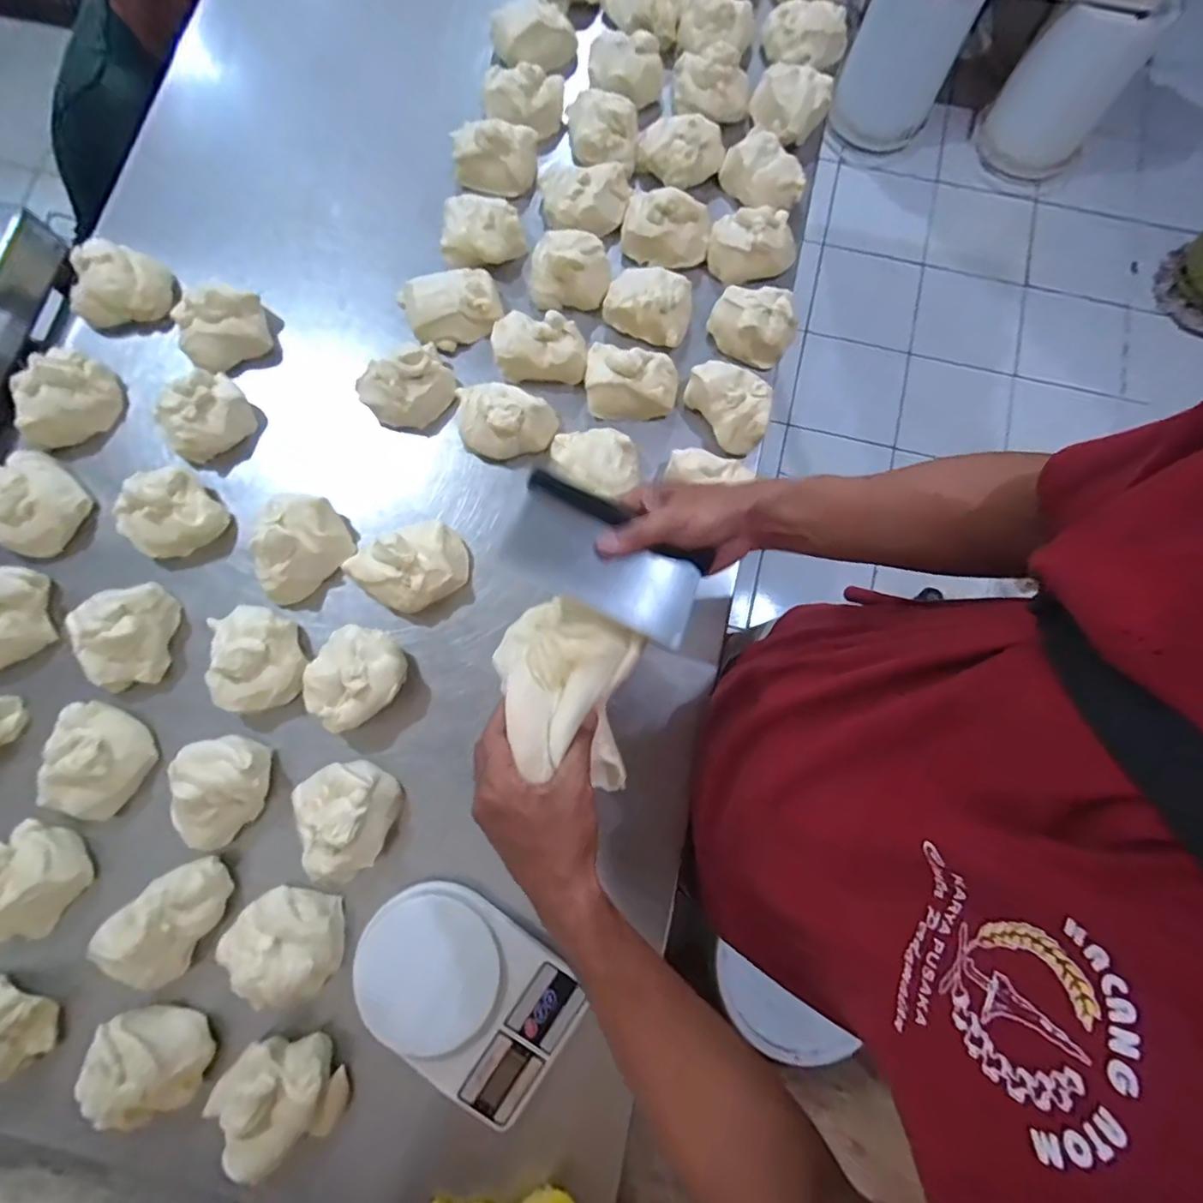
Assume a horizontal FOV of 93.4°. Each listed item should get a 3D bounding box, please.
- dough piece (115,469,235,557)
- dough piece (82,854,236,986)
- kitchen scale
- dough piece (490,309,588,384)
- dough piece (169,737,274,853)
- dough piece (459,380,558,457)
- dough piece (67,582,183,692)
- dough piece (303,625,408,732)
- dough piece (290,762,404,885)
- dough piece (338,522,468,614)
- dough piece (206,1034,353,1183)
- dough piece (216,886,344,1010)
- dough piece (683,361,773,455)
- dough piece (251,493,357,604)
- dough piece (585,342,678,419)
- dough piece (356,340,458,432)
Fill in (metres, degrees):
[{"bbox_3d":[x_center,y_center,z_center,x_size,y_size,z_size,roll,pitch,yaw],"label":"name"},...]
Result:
[{"bbox_3d":[-0.478,-0.093,0.623,0.082,0.048,0.098,43,82,7],"label":"dough piece"},{"bbox_3d":[-0.413,0.309,0.535,0.119,0.054,0.079,-40,82,-7],"label":"dough piece"},{"bbox_3d":[-0.130,0.369,0.535,0.214,0.032,0.153,39,82,7],"label":"kitchen scale"},{"bbox_3d":[-0.072,-0.304,0.662,0.108,0.044,0.086,-3,79,0],"label":"dough piece"},{"bbox_3d":[-0.380,0.191,0.566,0.089,0.065,0.106,-6,79,-1],"label":"dough piece"},{"bbox_3d":[-0.110,-0.205,0.653,0.111,0.055,0.073,4,79,1],"label":"dough piece"},{"bbox_3d":[-0.506,0.036,0.599,0.092,0.053,0.108,-14,80,-2],"label":"dough piece"},{"bbox_3d":[-0.256,0.077,0.591,0.102,0.049,0.092,-38,82,-6],"label":"dough piece"},{"bbox_3d":[-0.253,0.216,0.557,0.099,0.050,0.109,-23,80,-4],"label":"dough piece"},{"bbox_3d":[-0.208,-0.033,0.614,0.123,0.054,0.080,-28,81,-5],"label":"dough piece"},{"bbox_3d":[-0.289,0.447,0.503,0.104,0.052,0.106,37,82,6],"label":"dough piece"},{"bbox_3d":[-0.306,0.328,0.535,0.110,0.049,0.099,19,80,4],"label":"dough piece"},{"bbox_3d":[0.146,-0.226,0.647,0.076,0.039,0.109,-42,82,-7],"label":"dough piece"},{"bbox_3d":[-0.336,-0.059,0.624,0.086,0.066,0.113,44,82,8],"label":"dough piece"},{"bbox_3d":[0.035,-0.259,0.657,0.104,0.041,0.080,4,79,1],"label":"dough piece"},{"bbox_3d":[-0.221,-0.247,0.659,0.100,0.063,0.073,-42,82,-7],"label":"dough piece"}]

